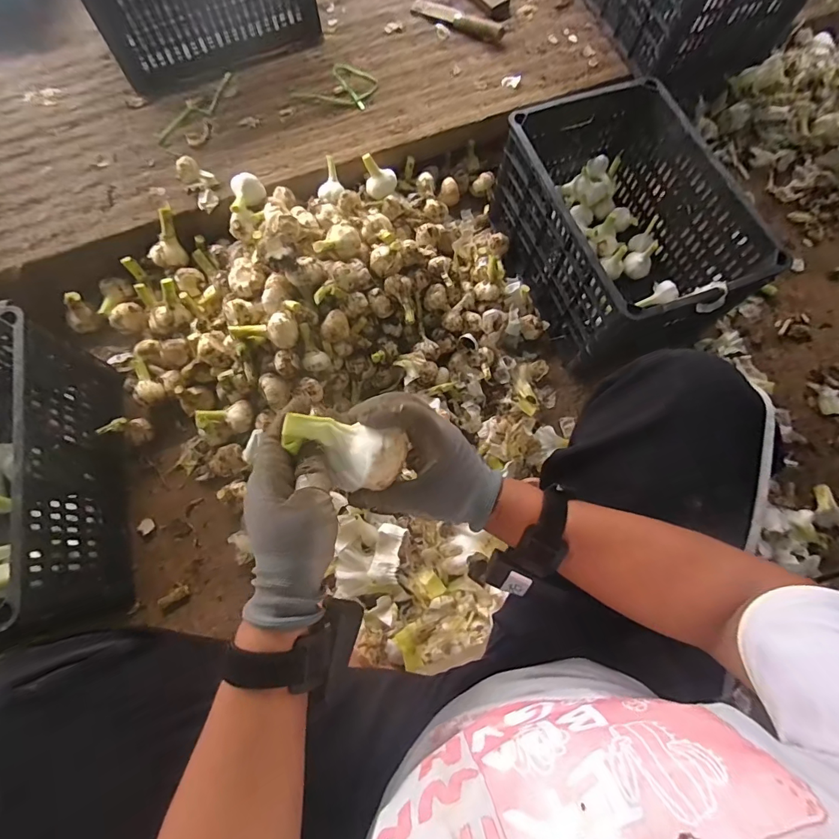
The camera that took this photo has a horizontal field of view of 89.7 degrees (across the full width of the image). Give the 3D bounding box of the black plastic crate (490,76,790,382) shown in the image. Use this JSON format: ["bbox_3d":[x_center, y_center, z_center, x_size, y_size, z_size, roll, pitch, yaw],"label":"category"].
[{"bbox_3d":[0.365,-0.362,0.789,0.304,0.198,0.457,-19,75,-8],"label":"black plastic crate"}]

